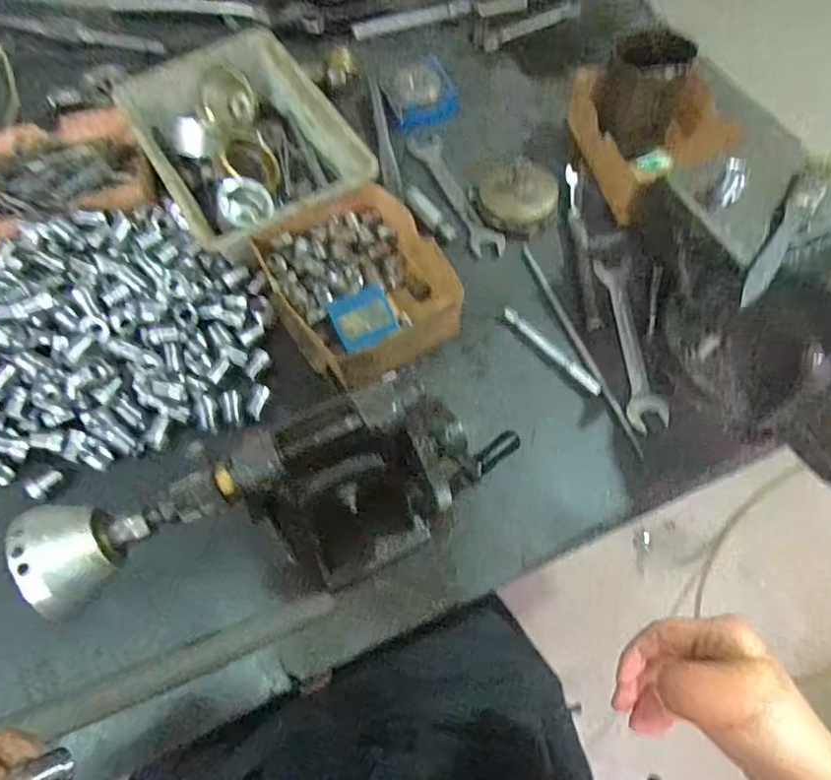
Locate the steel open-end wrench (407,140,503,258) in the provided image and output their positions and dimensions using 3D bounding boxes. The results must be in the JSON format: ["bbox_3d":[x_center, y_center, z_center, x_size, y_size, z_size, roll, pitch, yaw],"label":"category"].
[{"bbox_3d":[0.042,-0.199,0.577,0.035,0.006,0.168,-21,65,-9],"label":"steel open-end wrench"}]

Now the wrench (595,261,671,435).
[{"bbox_3d":[0.189,-0.043,0.495,0.031,0.004,0.168,-3,64,0],"label":"wrench"}]

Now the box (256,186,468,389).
[{"bbox_3d":[-0.048,-0.097,0.499,0.147,0.039,0.174,-30,67,-13],"label":"box"}]

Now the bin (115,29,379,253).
[{"bbox_3d":[-0.168,-0.243,0.558,0.170,0.055,0.238,-30,67,-13],"label":"bin"}]

